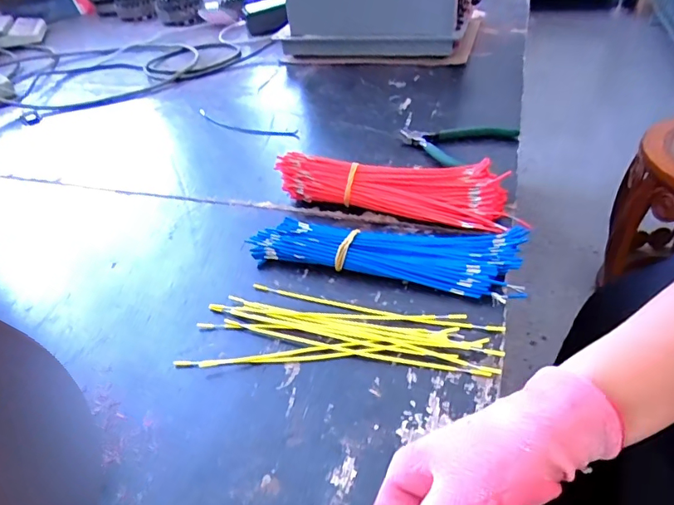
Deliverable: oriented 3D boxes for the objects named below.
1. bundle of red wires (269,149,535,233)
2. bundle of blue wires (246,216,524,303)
[{"bbox_3d":[0.060,-0.071,0.538,0.259,0.044,0.073,11,44,19],"label":"bundle of red wires"},{"bbox_3d":[0.045,-0.002,0.477,0.260,0.025,0.079,7,43,15],"label":"bundle of blue wires"}]

